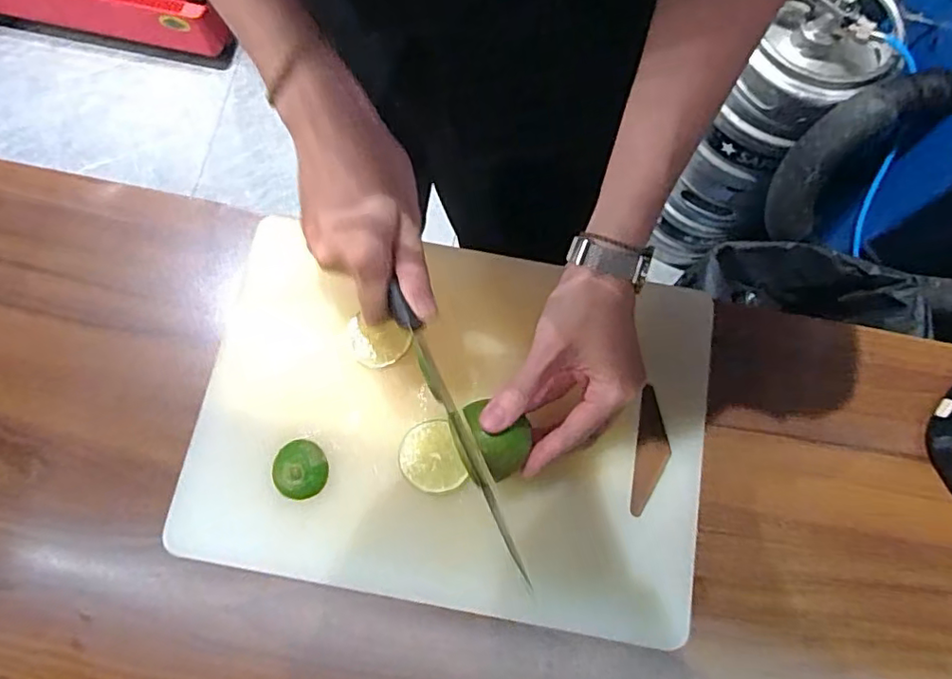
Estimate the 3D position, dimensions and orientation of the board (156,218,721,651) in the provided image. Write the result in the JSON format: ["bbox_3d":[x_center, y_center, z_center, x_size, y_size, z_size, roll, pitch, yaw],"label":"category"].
[{"bbox_3d":[-0.016,0.056,0.415,0.345,0.015,0.248,10,75,1],"label":"board"}]

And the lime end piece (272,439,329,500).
[{"bbox_3d":[-0.119,0.087,0.398,0.035,0.006,0.037,0,75,-2],"label":"lime end piece"}]

